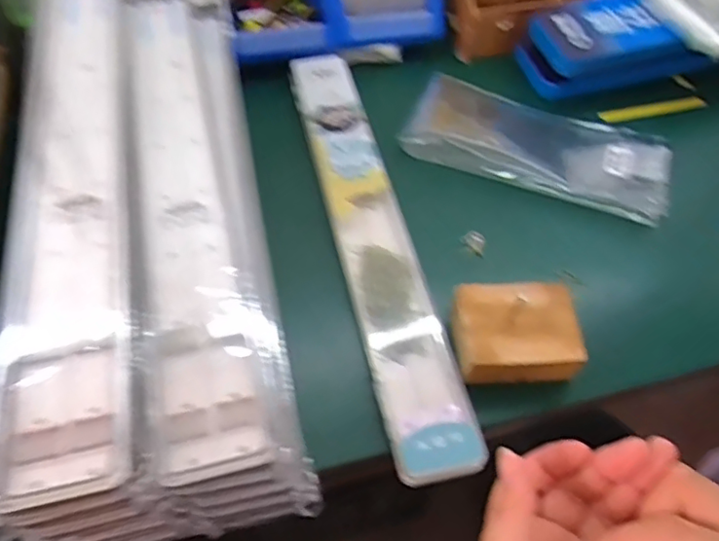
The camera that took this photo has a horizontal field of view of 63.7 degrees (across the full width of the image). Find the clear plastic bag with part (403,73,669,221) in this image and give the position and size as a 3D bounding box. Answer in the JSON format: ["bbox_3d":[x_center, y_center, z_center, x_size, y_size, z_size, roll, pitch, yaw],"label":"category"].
[{"bbox_3d":[0.178,-0.130,0.584,0.251,0.018,0.124,20,55,12],"label":"clear plastic bag with part"}]

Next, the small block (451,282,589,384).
[{"bbox_3d":[0.117,0.046,0.440,0.091,0.027,0.074,-1,53,-3],"label":"small block"}]

